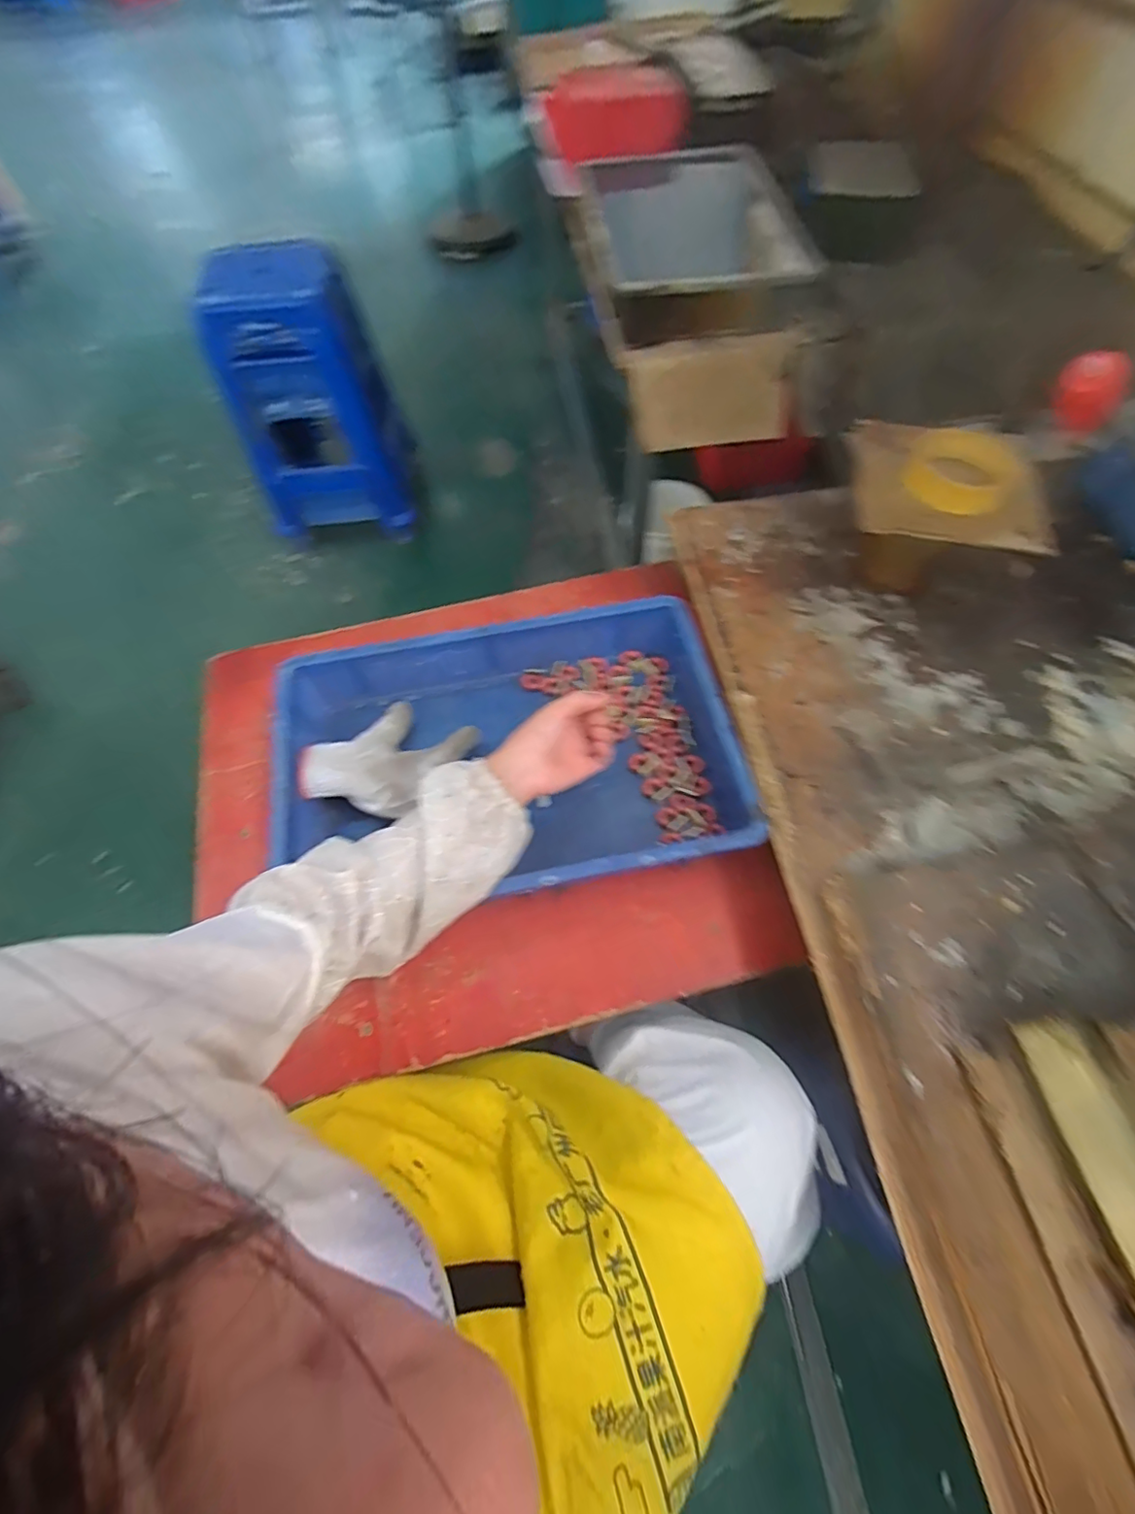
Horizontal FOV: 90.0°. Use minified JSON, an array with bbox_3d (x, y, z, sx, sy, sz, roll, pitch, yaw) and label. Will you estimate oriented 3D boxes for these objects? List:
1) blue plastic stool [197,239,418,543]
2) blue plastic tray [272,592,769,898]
[{"bbox_3d":[-0.664,-0.938,1.486,0.405,0.565,0.366,-8,63,-3],"label":"blue plastic stool"},{"bbox_3d":[-0.057,0.004,0.582,0.430,0.090,0.281,-10,63,-3],"label":"blue plastic tray"}]

